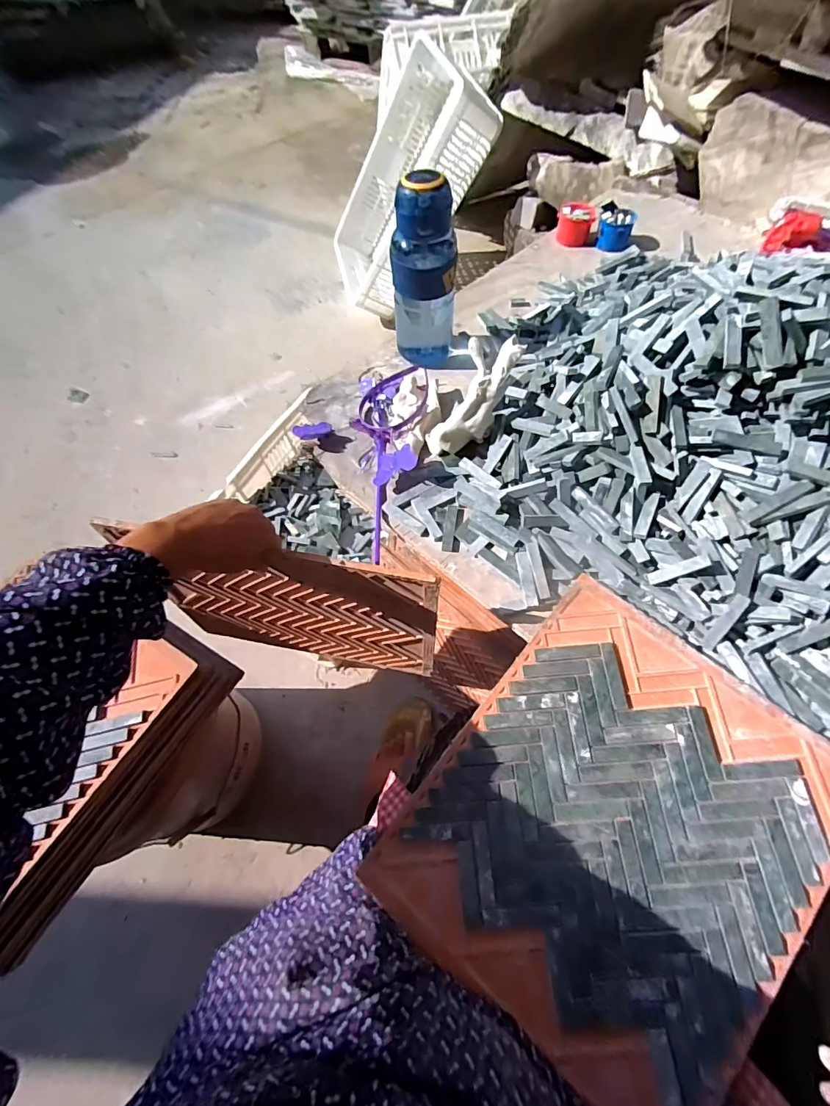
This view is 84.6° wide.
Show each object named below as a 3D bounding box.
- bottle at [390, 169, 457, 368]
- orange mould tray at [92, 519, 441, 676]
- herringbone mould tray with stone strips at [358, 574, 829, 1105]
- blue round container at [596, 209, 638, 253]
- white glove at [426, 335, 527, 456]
[{"bbox_3d":[0.013,-0.370,0.626,0.082,0.236,0.071,0,61,3],"label":"bottle"},{"bbox_3d":[-0.138,0.076,0.562,0.335,0.305,0.028,7,62,7],"label":"orange mould tray"},{"bbox_3d":[0.178,0.231,0.399,0.288,0.010,0.359,37,76,20],"label":"herringbone mould tray with stone strips"},{"bbox_3d":[0.370,-0.598,0.845,0.063,0.055,0.052,18,64,12],"label":"blue round container"},{"bbox_3d":[0.075,-0.195,0.580,0.062,0.060,0.166,42,113,22],"label":"white glove"}]

